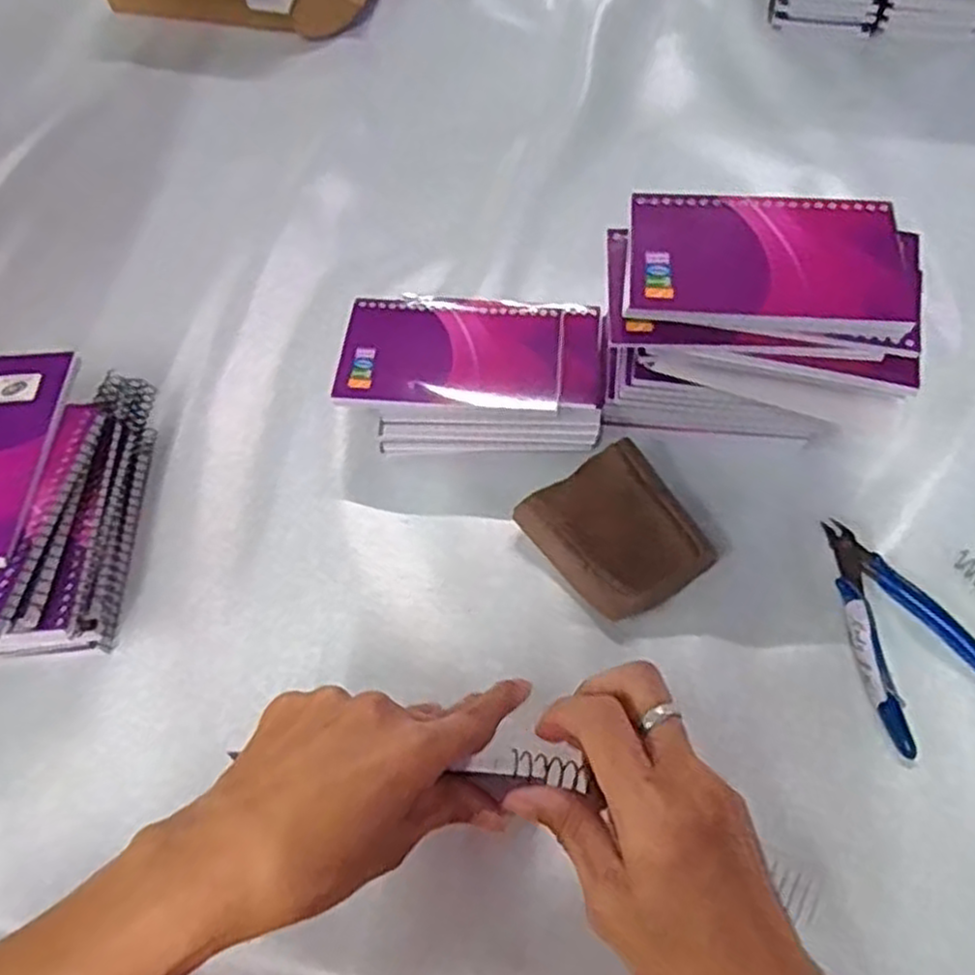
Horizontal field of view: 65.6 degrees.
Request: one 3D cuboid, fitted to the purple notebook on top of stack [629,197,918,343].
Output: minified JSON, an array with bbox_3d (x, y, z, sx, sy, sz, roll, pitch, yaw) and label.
[{"bbox_3d":[0.135,-0.112,0.370,0.129,0.016,0.077,4,59,4],"label":"purple notebook on top of stack"}]

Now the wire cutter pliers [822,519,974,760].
[{"bbox_3d":[0.217,0.070,0.401,0.071,0.018,0.114,-19,60,-10],"label":"wire cutter pliers"}]

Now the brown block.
[{"bbox_3d":[0.077,0.026,0.434,0.088,0.022,0.089,-34,63,-18],"label":"brown block"}]

